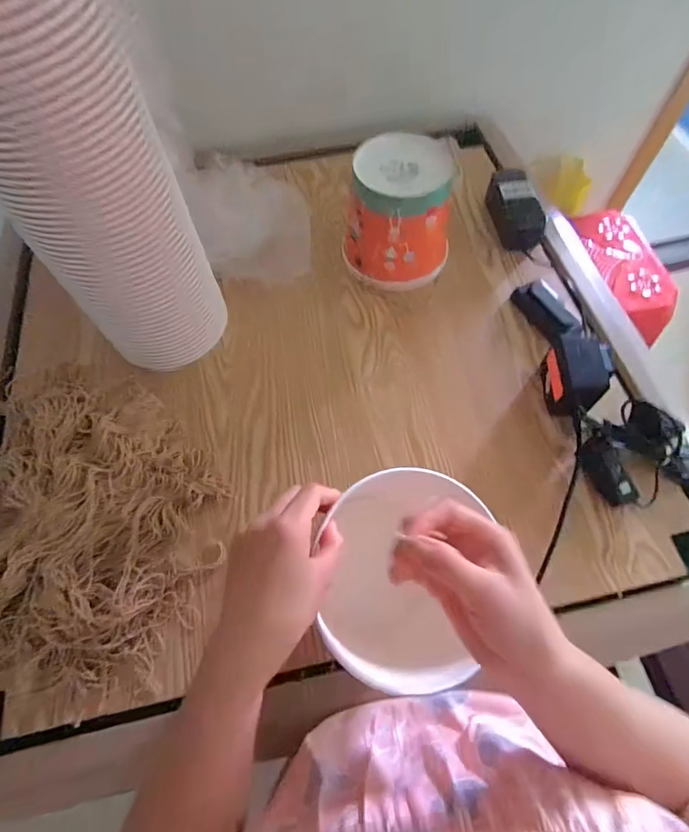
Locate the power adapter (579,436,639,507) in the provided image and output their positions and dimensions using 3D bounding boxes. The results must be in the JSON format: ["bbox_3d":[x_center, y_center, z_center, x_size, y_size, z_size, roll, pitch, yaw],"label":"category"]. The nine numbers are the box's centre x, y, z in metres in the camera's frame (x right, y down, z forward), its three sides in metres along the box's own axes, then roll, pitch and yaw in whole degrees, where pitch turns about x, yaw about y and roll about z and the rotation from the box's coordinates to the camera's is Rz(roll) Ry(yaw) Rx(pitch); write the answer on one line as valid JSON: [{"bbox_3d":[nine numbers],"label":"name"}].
[{"bbox_3d":[0.299,0.065,0.491,0.028,0.035,0.076,-16,64,-8],"label":"power adapter"}]

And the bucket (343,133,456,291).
[{"bbox_3d":[0.077,-0.277,0.597,0.150,0.149,0.123,11,63,6],"label":"bucket"}]

